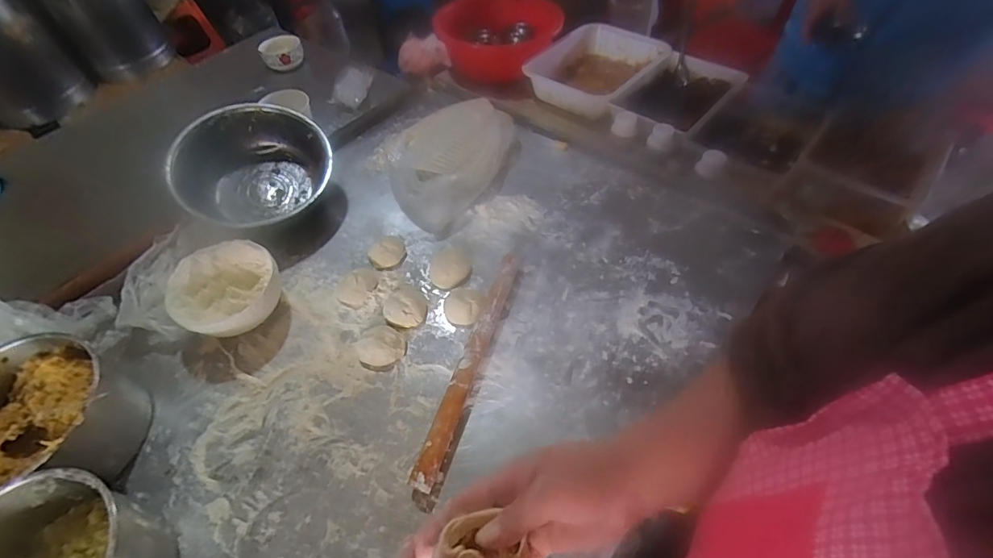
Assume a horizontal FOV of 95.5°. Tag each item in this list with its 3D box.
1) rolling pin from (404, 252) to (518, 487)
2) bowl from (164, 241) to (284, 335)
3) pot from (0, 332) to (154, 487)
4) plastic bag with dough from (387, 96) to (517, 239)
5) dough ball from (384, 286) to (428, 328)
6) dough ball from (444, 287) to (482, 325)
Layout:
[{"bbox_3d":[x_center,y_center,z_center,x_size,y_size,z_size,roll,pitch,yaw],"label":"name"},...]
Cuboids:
[{"bbox_3d":[-0.034,0.117,0.654,0.028,0.038,0.361,14,55,15],"label":"rolling pin"},{"bbox_3d":[-0.421,0.027,0.715,0.156,0.089,0.146,-23,54,-12],"label":"bowl"},{"bbox_3d":[-0.595,0.189,0.590,0.192,0.122,0.194,-3,53,3],"label":"pot"},{"bbox_3d":[-0.092,-0.256,0.922,0.216,0.063,0.334,26,59,23],"label":"plastic bag with dough"},{"bbox_3d":[-0.147,0.040,0.726,0.064,0.028,0.073,-2,53,4],"label":"dough ball"},{"bbox_3d":[-0.052,0.044,0.718,0.058,0.027,0.059,-3,53,3],"label":"dough ball"}]

